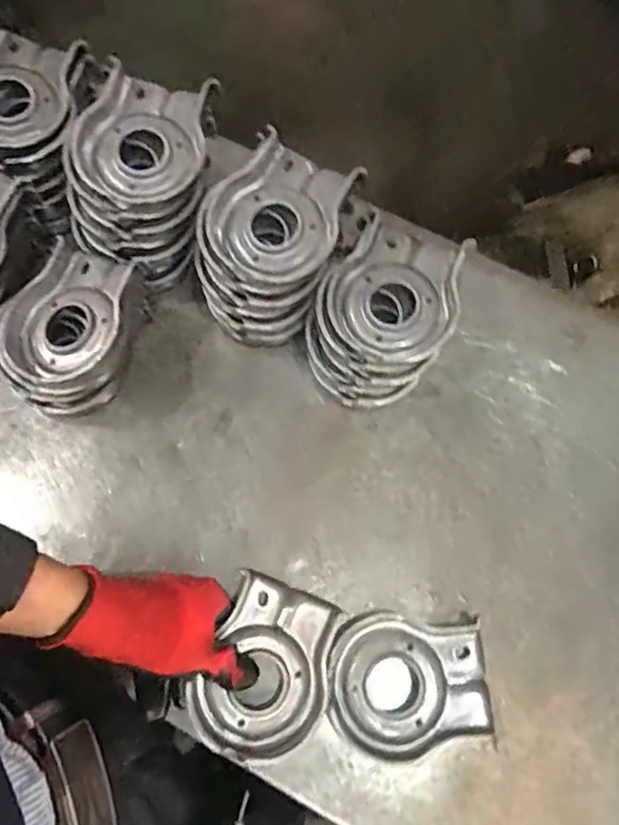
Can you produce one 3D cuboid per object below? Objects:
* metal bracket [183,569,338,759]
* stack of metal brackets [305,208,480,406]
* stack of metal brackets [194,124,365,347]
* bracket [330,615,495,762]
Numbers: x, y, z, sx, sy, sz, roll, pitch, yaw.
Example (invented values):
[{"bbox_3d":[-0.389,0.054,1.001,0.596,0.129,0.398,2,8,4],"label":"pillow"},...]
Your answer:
[{"bbox_3d":[-0.031,0.196,0.461,0.092,0.023,0.124,22,74,5],"label":"metal bracket"},{"bbox_3d":[0.063,-0.081,0.529,0.114,0.089,0.144,24,74,6],"label":"stack of metal brackets"},{"bbox_3d":[-0.033,-0.143,0.532,0.115,0.110,0.143,20,74,5],"label":"stack of metal brackets"},{"bbox_3d":[0.079,0.209,0.471,0.122,0.025,0.099,-5,73,-3],"label":"bracket"}]

